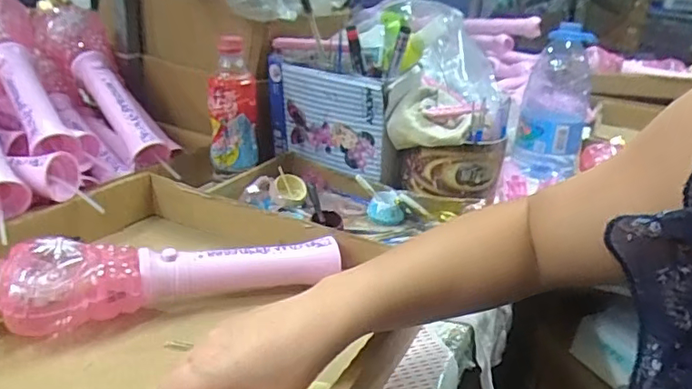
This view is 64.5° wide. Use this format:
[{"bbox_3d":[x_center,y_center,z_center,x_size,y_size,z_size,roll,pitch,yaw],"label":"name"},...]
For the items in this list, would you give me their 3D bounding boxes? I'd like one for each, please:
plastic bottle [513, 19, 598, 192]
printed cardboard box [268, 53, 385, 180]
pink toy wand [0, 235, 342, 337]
[{"bbox_3d":[0.345,-0.144,0.902,0.104,0.235,0.120,14,24,16],"label":"plastic bottle"},{"bbox_3d":[-0.029,-0.102,0.732,0.174,0.132,0.032,17,25,22],"label":"printed cardboard box"},{"bbox_3d":[-0.154,0.069,0.486,0.300,0.069,0.056,-6,26,-28],"label":"pink toy wand"}]

